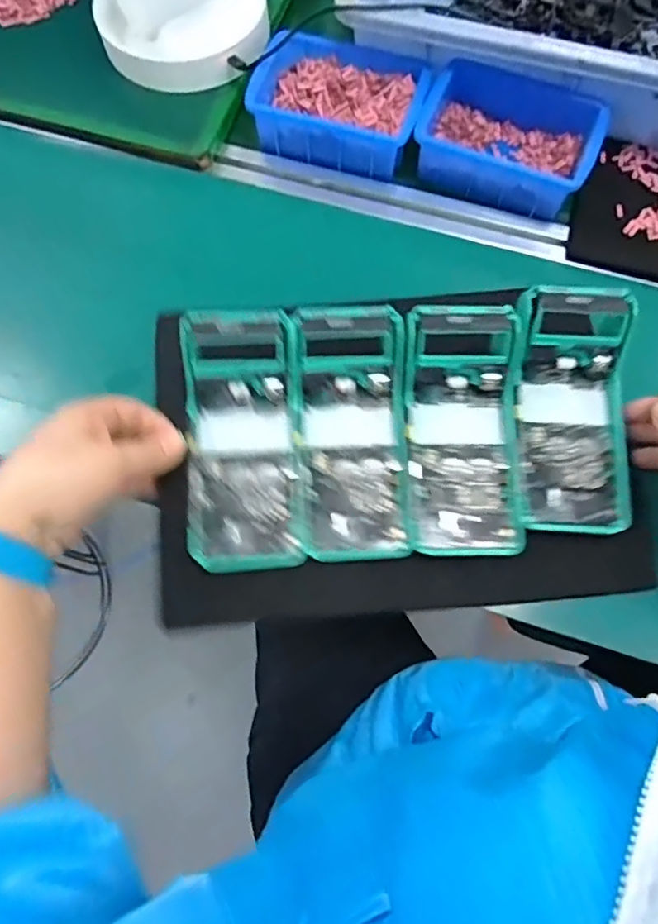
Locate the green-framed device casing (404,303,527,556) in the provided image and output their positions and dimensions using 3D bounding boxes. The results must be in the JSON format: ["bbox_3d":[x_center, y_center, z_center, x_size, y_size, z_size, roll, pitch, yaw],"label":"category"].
[{"bbox_3d":[0.097,-0.022,0.423,0.081,0.052,0.171,-2,90,0],"label":"green-framed device casing"}]

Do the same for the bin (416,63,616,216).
[{"bbox_3d":[0.159,-0.288,0.515,0.150,0.050,0.107,20,73,7],"label":"bin"}]

